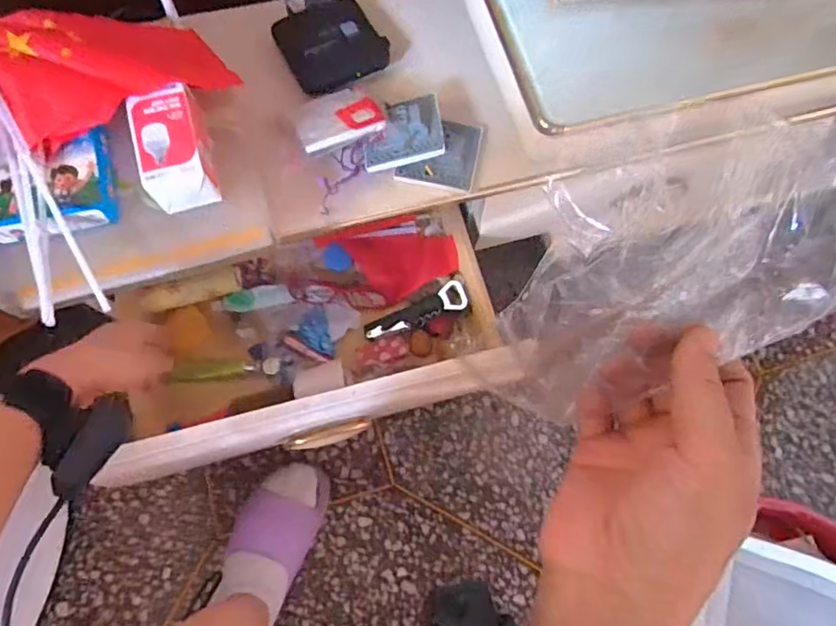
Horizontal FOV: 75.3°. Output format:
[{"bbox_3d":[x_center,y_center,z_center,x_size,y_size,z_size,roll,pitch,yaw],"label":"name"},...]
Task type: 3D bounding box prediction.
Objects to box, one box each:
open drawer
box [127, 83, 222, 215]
[{"bbox_3d":[-0.128,0.016,0.639,0.401,0.133,0.273,-9,72,-4],"label":"open drawer"},{"bbox_3d":[-0.217,-0.146,0.487,0.054,0.052,0.092,-13,73,-5],"label":"box"}]

